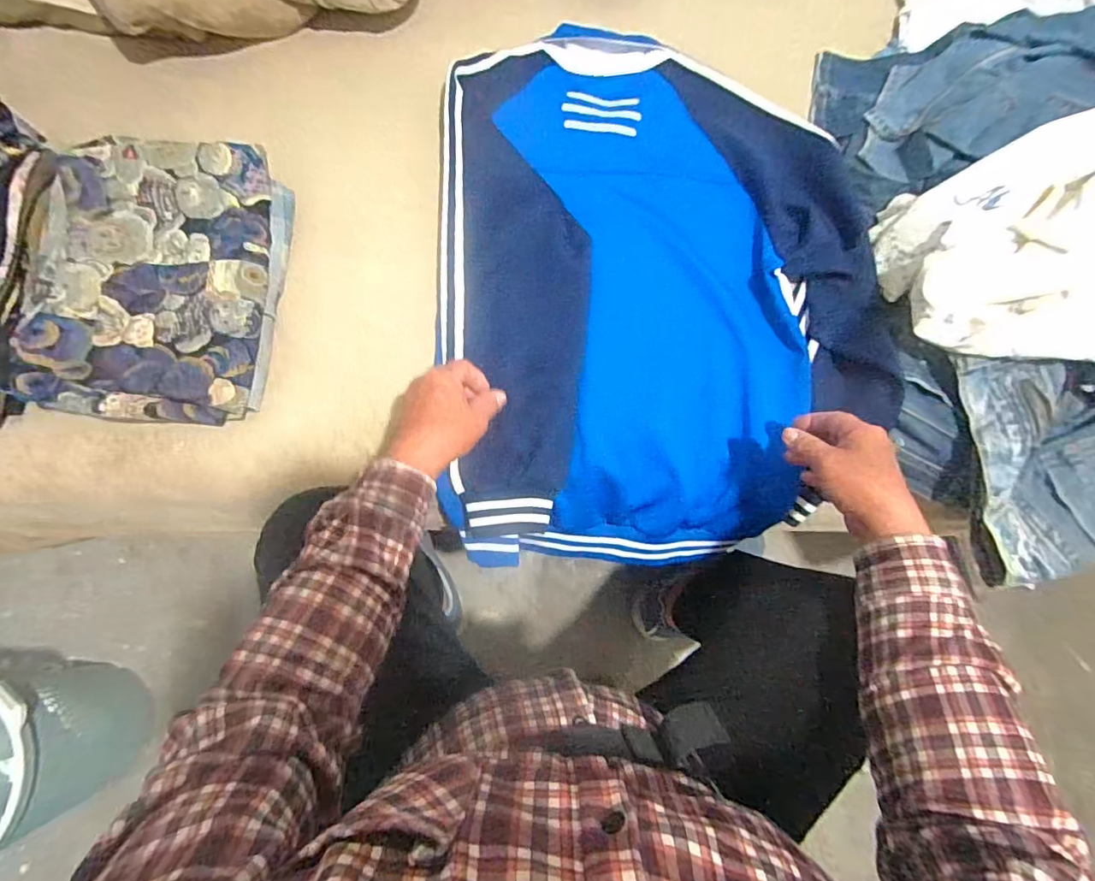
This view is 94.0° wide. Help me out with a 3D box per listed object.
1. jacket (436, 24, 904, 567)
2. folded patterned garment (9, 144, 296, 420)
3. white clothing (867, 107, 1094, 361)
[{"bbox_3d":[0.136,-0.203,0.649,0.529,0.083,0.673,-2,77,-1],"label":"jacket"},{"bbox_3d":[-0.438,-0.187,0.578,0.242,0.067,0.325,8,83,-9],"label":"folded patterned garment"},{"bbox_3d":[0.565,-0.225,0.503,0.400,0.077,0.252,-18,74,30],"label":"white clothing"}]

